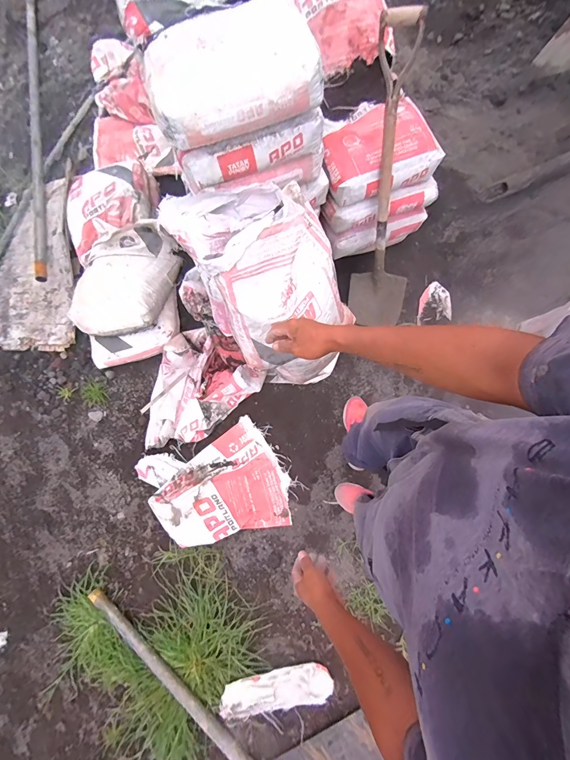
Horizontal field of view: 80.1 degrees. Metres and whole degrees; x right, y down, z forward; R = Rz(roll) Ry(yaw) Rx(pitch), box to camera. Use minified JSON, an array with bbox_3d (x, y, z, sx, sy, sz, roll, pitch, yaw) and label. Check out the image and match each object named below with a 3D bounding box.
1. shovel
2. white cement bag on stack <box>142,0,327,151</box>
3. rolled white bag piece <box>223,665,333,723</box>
[{"bbox_3d":[0.327,-0.561,1.097,0.203,0.872,0.127,-9,44,-1],"label":"shovel"},{"bbox_3d":[-0.122,-0.696,0.766,0.375,0.115,0.226,-16,75,2],"label":"white cement bag on stack"},{"bbox_3d":[-0.027,1.068,1.165,0.379,0.050,0.107,-11,75,4],"label":"rolled white bag piece"}]

